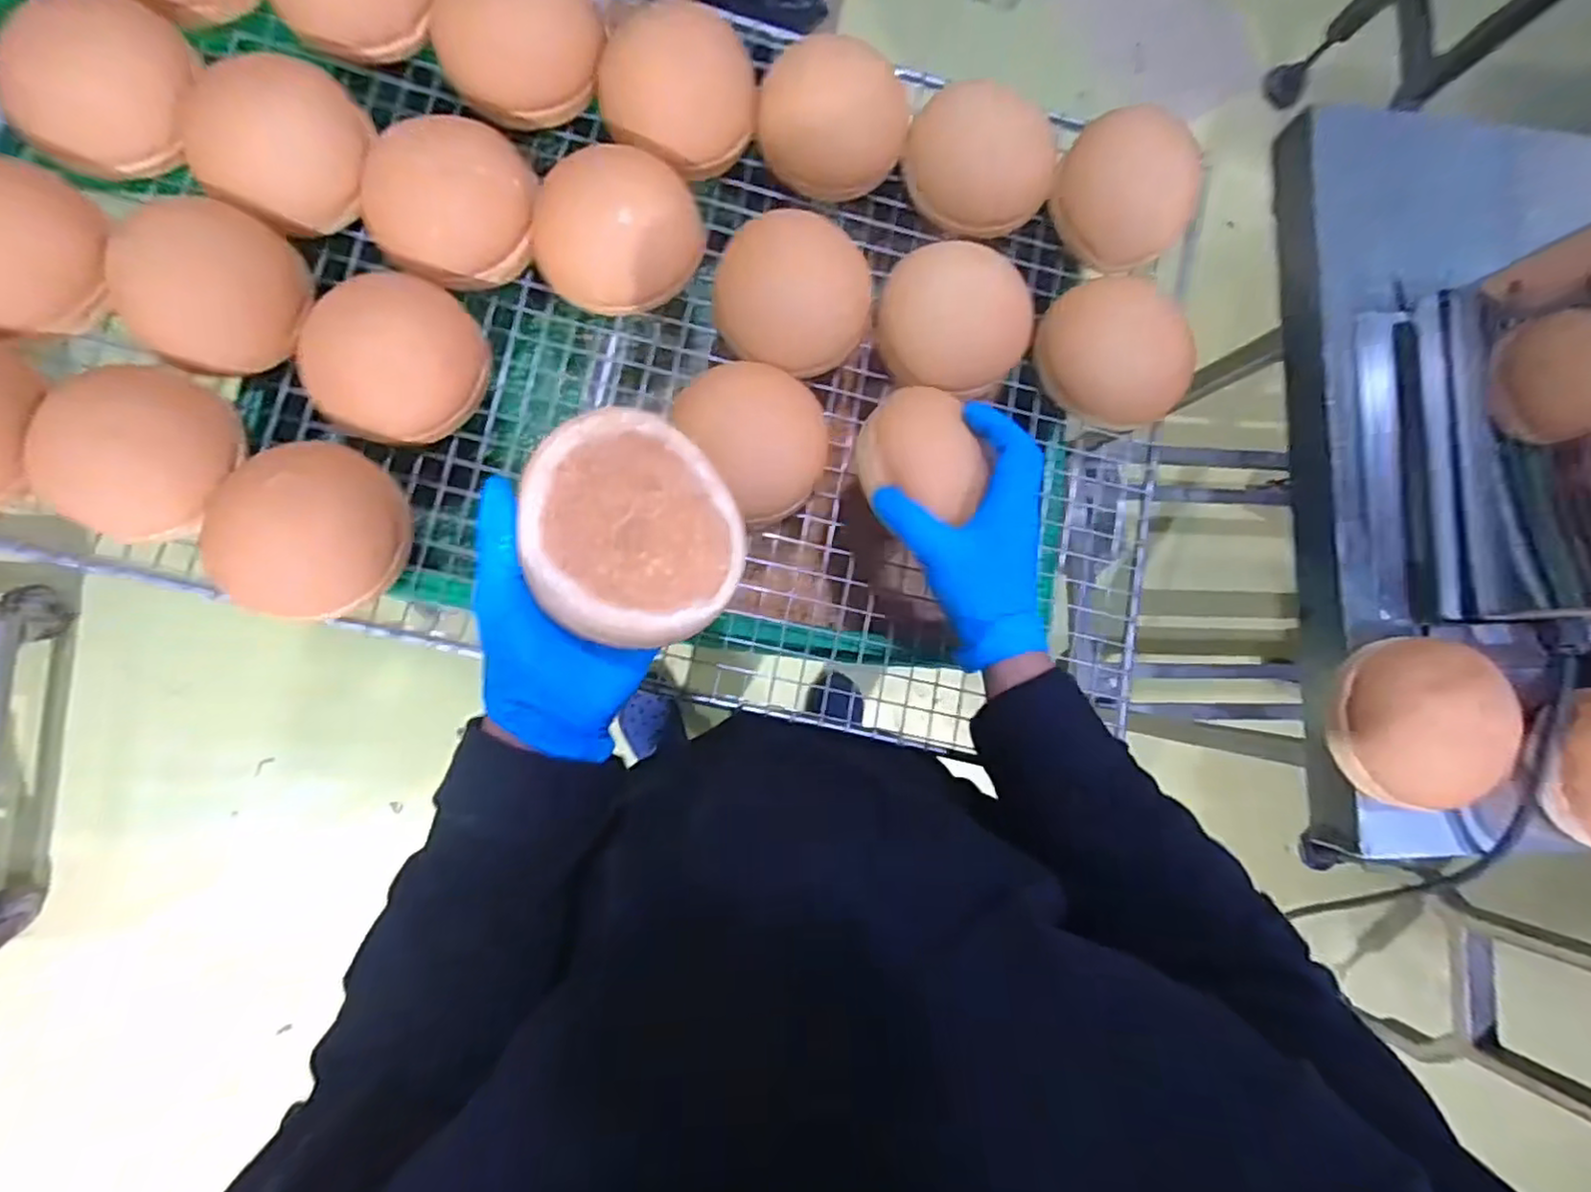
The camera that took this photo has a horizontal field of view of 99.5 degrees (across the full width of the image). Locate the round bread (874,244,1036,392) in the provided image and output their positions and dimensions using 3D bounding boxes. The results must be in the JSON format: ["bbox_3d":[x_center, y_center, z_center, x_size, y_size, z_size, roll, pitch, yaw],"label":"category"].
[{"bbox_3d":[0.119,-0.204,0.502,0.110,0.057,0.089,11,84,-6],"label":"round bread"}]

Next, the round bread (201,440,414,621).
[{"bbox_3d":[-0.320,-0.044,0.439,0.107,0.040,0.112,1,85,-7],"label":"round bread"}]

